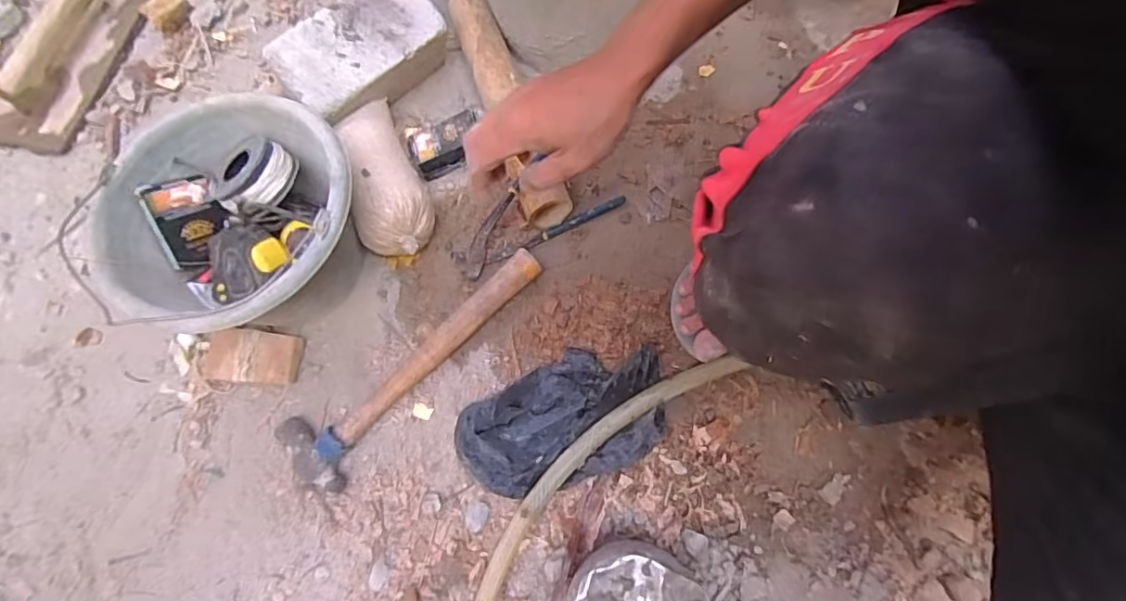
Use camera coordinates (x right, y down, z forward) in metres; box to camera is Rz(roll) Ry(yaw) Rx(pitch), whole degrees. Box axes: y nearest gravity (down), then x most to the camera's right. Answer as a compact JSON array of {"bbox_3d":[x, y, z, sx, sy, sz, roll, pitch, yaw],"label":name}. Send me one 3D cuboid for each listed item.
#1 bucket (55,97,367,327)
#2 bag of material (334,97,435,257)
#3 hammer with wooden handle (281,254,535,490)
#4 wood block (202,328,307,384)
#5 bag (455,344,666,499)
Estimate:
[{"bbox_3d":[-0.332,-0.070,0.602,0.246,0.170,0.239,-2,70,4],"label":"bucket"},{"bbox_3d":[-0.214,-0.156,0.658,0.086,0.086,0.215,-17,69,-2],"label":"bag of material"},{"bbox_3d":[-0.168,0.058,0.610,0.089,0.035,0.335,39,77,17],"label":"hammer with wooden handle"},{"bbox_3d":[-0.355,0.065,0.624,0.101,0.026,0.059,4,70,6],"label":"wood block"},{"bbox_3d":[0.005,0.125,0.567,0.221,0.042,0.132,-29,70,-6],"label":"bag"}]

